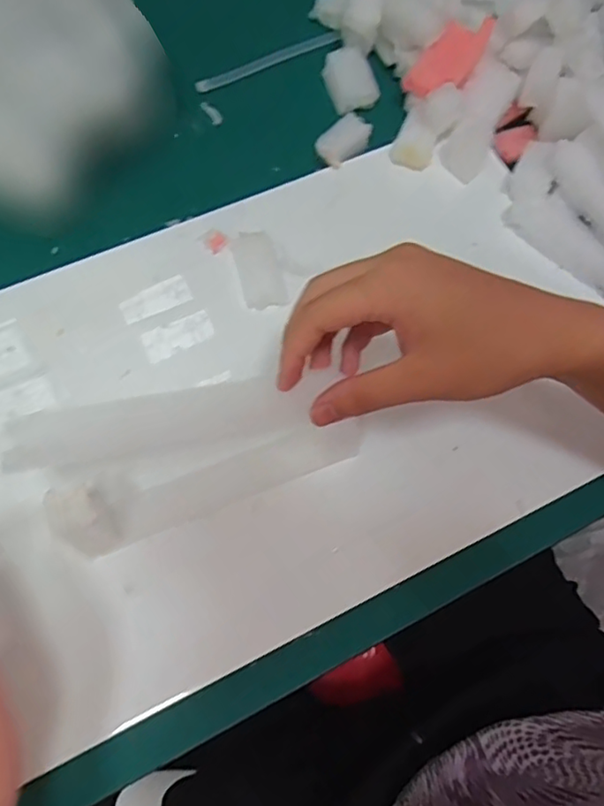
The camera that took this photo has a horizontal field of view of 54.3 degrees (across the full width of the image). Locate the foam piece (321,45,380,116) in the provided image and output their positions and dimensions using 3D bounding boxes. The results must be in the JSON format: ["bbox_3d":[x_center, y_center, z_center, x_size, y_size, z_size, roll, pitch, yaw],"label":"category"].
[{"bbox_3d":[0.040,-0.275,0.500,0.034,0.020,0.055,-20,72,-10],"label":"foam piece"}]

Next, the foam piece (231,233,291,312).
[{"bbox_3d":[-0.032,-0.098,0.435,0.031,0.009,0.060,-15,71,-8],"label":"foam piece"}]

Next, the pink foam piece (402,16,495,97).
[{"bbox_3d":[0.126,-0.285,0.486,0.038,0.024,0.084,43,73,12],"label":"pink foam piece"}]

